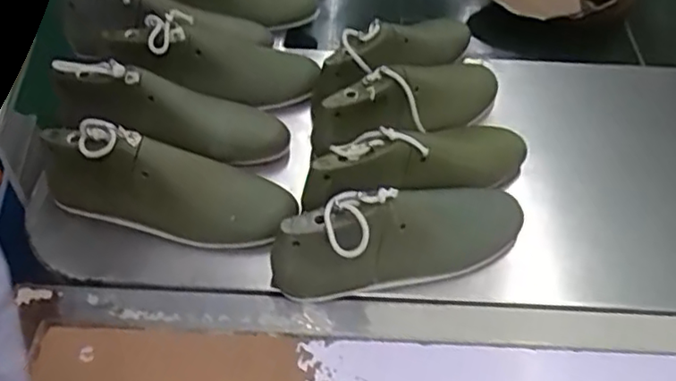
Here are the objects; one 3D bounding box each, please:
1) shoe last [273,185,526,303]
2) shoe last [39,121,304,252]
[{"bbox_3d":[0.064,0.035,0.629,0.264,0.107,0.078,-11,50,-15],"label":"shoe last"},{"bbox_3d":[-0.180,-0.011,0.658,0.265,0.100,0.071,12,48,5],"label":"shoe last"}]

